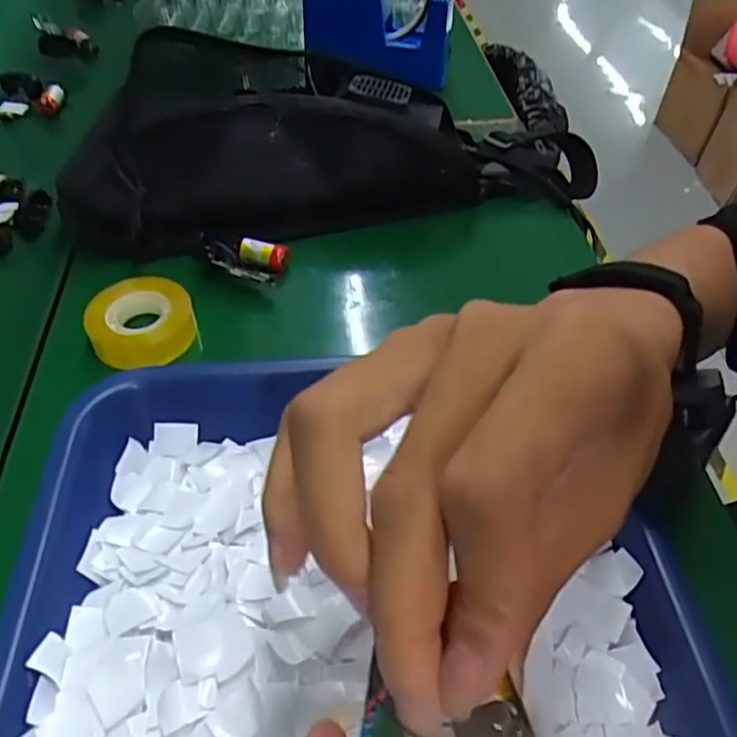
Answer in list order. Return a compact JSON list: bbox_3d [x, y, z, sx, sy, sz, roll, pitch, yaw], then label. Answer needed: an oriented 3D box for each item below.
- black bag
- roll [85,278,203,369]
[{"bbox_3d":[-0.010,-0.170,0.457,0.391,0.104,0.120,-14,51,-19],"label":"black bag"},{"bbox_3d":[-0.128,-0.025,0.366,0.056,0.022,0.059,-12,49,-15],"label":"roll"}]

